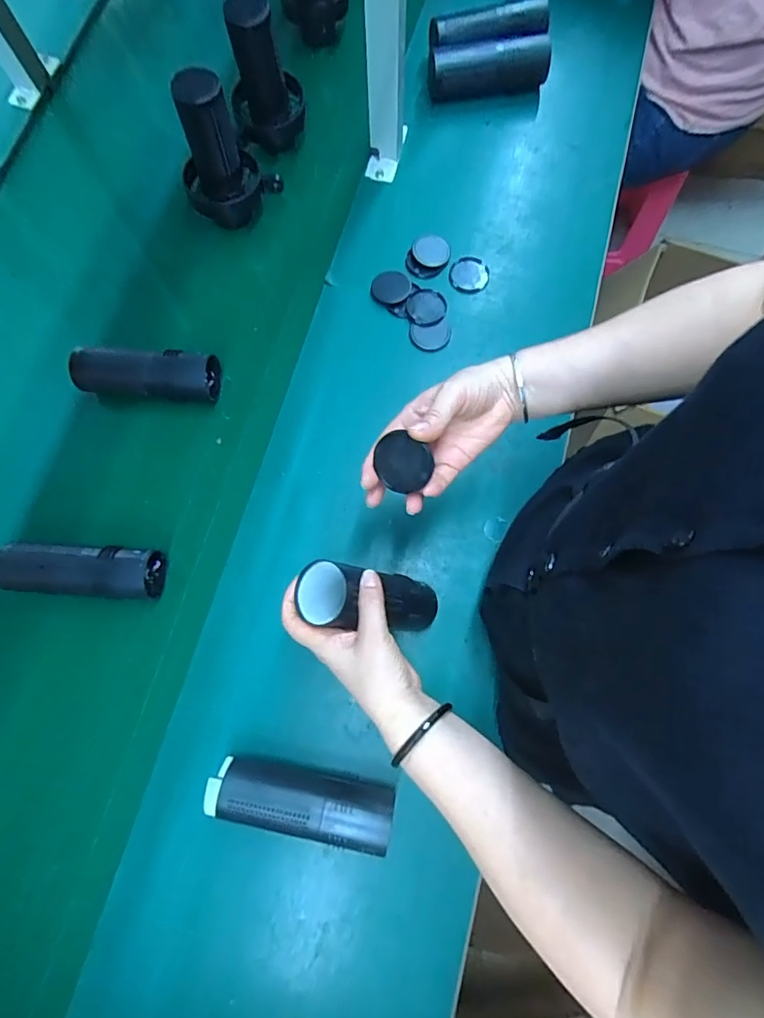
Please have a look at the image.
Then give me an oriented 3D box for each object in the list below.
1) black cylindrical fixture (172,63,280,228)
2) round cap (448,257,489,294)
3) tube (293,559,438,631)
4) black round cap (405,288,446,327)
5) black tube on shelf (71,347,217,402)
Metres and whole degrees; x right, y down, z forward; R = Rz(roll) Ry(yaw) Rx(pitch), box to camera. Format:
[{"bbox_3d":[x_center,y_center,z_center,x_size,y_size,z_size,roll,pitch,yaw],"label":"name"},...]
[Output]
[{"bbox_3d":[-0.196,-0.429,0.606,0.105,0.156,0.078,-28,78,-6],"label":"black cylindrical fixture"},{"bbox_3d":[0.113,-0.304,0.648,0.050,0.007,0.053,0,77,1],"label":"round cap"},{"bbox_3d":[-0.006,0.084,0.466,0.044,0.158,0.054,-1,74,37],"label":"tube"},{"bbox_3d":[0.056,-0.255,0.632,0.049,0.008,0.051,0,77,1],"label":"black round cap"},{"bbox_3d":[-0.284,-0.162,0.594,0.168,0.053,0.045,0,77,1],"label":"black tube on shelf"}]

